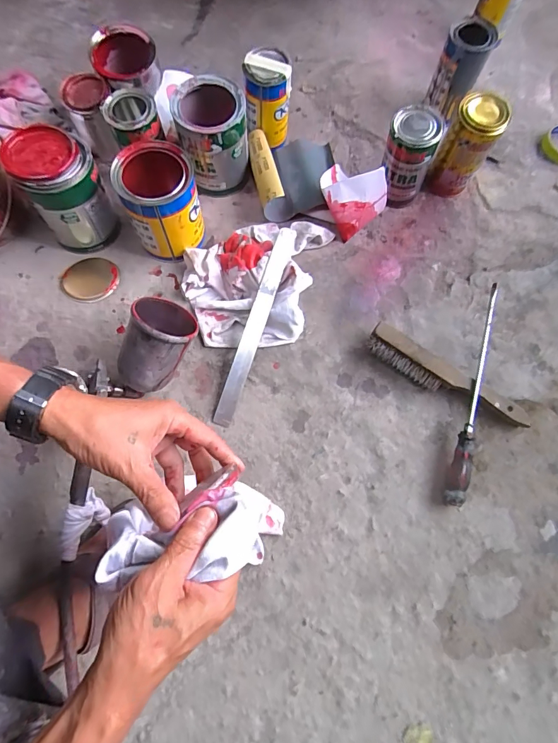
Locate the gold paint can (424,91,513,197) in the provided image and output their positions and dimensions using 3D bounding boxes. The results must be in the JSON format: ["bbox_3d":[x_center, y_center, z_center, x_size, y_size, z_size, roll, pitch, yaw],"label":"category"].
[{"bbox_3d":[0.290,-0.346,0.617,0.073,0.148,0.064,29,78,9],"label":"gold paint can"}]

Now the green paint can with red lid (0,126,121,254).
[{"bbox_3d":[-0.302,-0.259,0.559,0.107,0.135,0.102,-29,76,-7],"label":"green paint can with red lid"}]

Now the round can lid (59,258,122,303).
[{"bbox_3d":[-0.288,-0.138,0.596,0.083,0.006,0.080,-7,65,-4],"label":"round can lid"}]

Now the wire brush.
[{"bbox_3d":[0.236,0.014,0.561,0.248,0.041,0.051,33,78,9],"label":"wire brush"}]

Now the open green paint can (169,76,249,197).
[{"bbox_3d":[-0.098,-0.365,0.610,0.098,0.139,0.103,0,75,1],"label":"open green paint can"}]

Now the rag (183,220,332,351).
[{"bbox_3d":[-0.028,-0.137,0.587,0.235,0.078,0.194,-8,75,-1],"label":"rag"}]

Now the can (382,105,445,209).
[{"bbox_3d":[0.196,-0.328,0.612,0.070,0.133,0.071,0,75,1],"label":"can"}]

